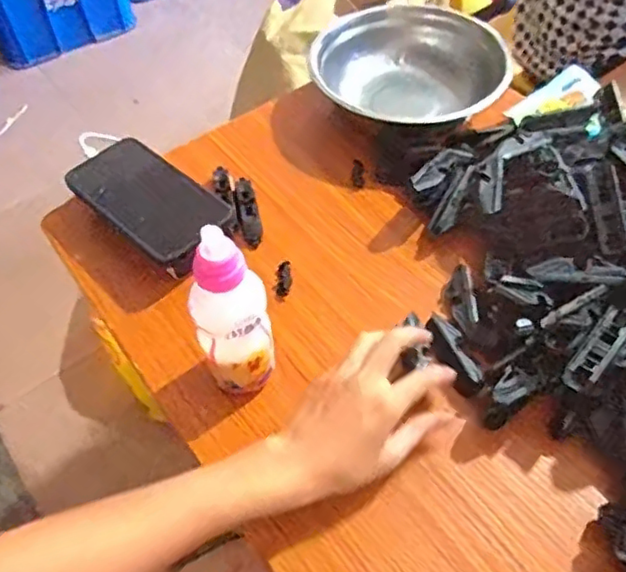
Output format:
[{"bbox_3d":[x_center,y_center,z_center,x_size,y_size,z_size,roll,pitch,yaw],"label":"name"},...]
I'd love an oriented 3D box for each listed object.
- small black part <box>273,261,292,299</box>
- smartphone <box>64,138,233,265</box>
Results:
[{"bbox_3d":[-0.025,-0.007,0.545,0.014,0.005,0.037,4,53,6],"label":"small black part"},{"bbox_3d":[-0.152,-0.081,0.560,0.156,0.013,0.075,36,87,24],"label":"smartphone"}]

